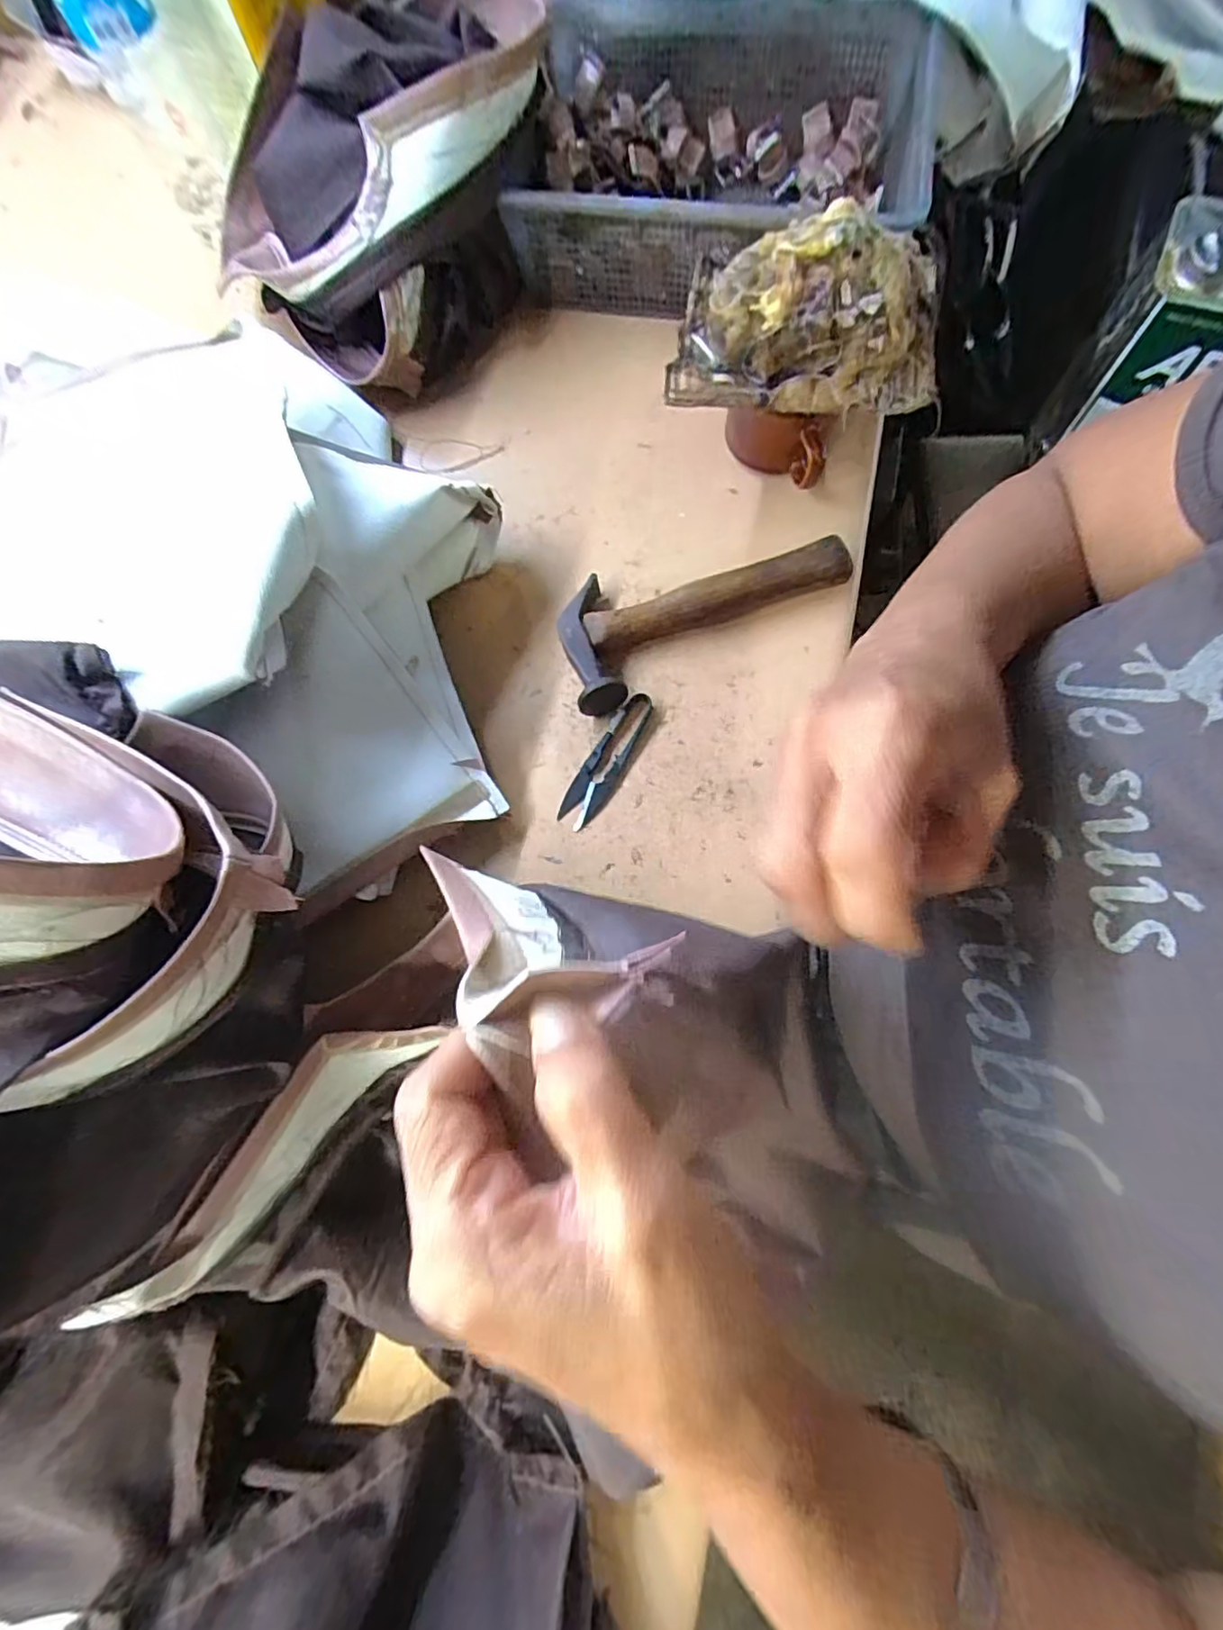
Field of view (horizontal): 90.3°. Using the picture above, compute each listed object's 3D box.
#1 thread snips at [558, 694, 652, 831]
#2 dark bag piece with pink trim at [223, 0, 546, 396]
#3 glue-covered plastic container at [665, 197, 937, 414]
[{"bbox_3d":[-0.002,-0.037,0.405,0.025,0.014,0.100,28,79,10],"label":"thread snips"},{"bbox_3d":[-0.171,-0.452,0.431,0.185,0.183,0.190,0,73,0],"label":"dark bag piece with pink trim"},{"bbox_3d":[0.121,-0.304,0.364,0.160,0.063,0.104,11,77,6],"label":"glue-covered plastic container"}]

